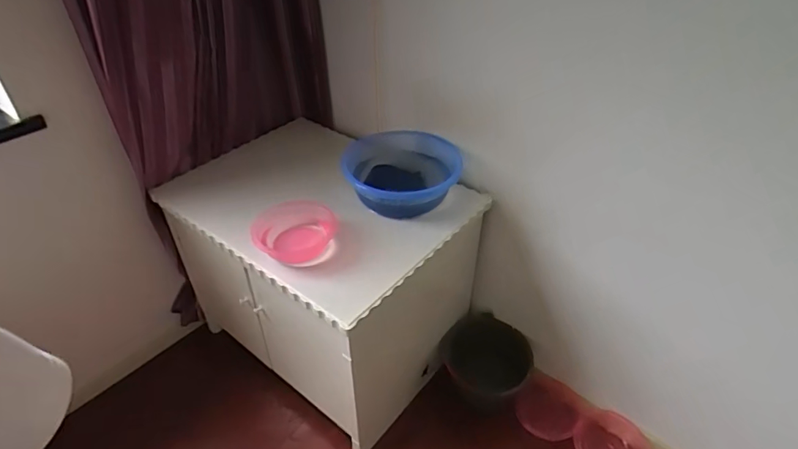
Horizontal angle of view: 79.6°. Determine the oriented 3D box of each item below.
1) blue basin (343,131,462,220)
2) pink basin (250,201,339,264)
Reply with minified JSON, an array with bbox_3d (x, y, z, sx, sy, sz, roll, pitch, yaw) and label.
[{"bbox_3d":[-0.001,-0.146,1.366,0.326,0.108,0.326,0,39,0],"label":"blue basin"},{"bbox_3d":[-0.262,0.025,1.181,0.204,0.078,0.196,0,39,0],"label":"pink basin"}]

